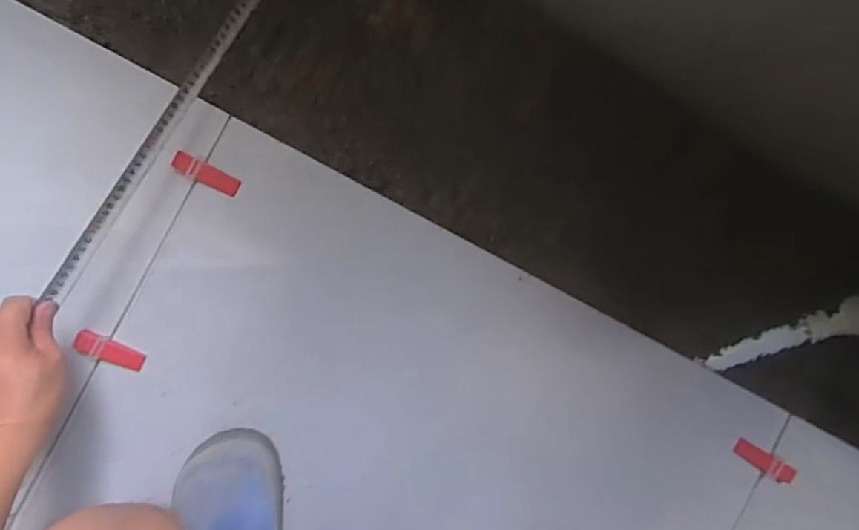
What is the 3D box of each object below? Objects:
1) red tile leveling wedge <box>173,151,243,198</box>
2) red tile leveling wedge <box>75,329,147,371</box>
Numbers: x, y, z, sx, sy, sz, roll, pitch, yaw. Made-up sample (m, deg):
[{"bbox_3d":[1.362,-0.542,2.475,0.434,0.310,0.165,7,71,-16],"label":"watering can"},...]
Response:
[{"bbox_3d":[-0.246,-0.100,0.581,0.072,0.010,0.022,27,90,-4],"label":"red tile leveling wedge"},{"bbox_3d":[-0.350,0.095,0.578,0.073,0.013,0.025,26,90,-4],"label":"red tile leveling wedge"}]

